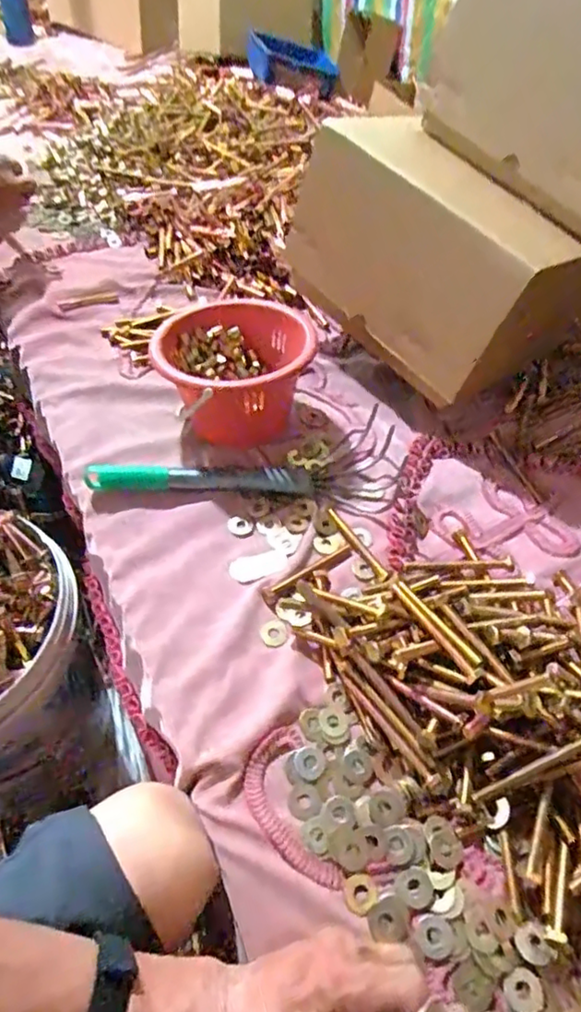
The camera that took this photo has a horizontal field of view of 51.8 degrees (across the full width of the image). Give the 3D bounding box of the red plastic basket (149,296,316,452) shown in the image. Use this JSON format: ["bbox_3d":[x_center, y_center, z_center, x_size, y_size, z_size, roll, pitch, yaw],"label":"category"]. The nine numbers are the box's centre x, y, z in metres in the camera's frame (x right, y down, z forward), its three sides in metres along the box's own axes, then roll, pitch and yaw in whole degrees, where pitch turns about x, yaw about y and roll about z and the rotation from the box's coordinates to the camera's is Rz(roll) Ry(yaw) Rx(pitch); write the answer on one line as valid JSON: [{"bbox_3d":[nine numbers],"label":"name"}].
[{"bbox_3d":[-0.059,-0.153,0.680,0.170,0.100,0.157,1,52,-1],"label":"red plastic basket"}]

